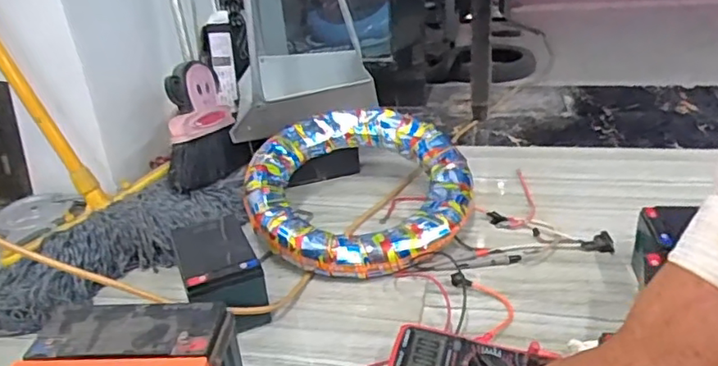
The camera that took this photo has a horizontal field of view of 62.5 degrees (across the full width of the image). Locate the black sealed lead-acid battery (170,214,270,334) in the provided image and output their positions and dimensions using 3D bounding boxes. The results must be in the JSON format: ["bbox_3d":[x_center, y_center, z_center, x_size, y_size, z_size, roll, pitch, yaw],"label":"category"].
[{"bbox_3d":[-0.202,0.133,0.859,0.100,0.114,0.160,-15,29,-20],"label":"black sealed lead-acid battery"}]

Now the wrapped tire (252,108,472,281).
[{"bbox_3d":[-0.002,0.003,1.031,0.376,0.066,0.379,-4,43,-2],"label":"wrapped tire"}]

